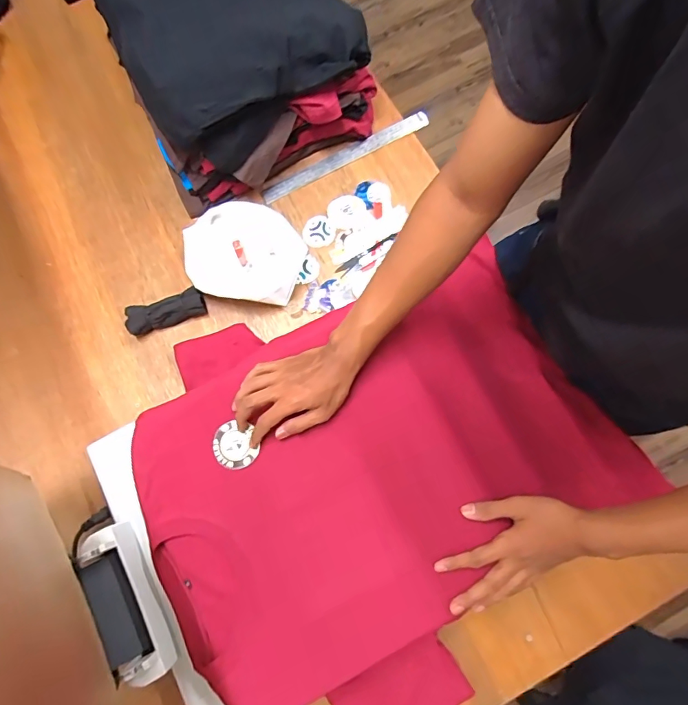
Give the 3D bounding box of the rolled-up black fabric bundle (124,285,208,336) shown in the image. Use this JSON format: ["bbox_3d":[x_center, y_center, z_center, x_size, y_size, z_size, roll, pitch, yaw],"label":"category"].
[{"bbox_3d":[-0.290,-0.067,0.728,0.125,0.030,0.043,-21,78,-2],"label":"rolled-up black fabric bundle"}]

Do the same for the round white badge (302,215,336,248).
[{"bbox_3d":[-0.044,-0.208,0.771,0.054,0.005,0.056,-1,78,3],"label":"round white badge"}]

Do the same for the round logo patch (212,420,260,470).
[{"bbox_3d":[-0.145,0.122,0.594,0.058,0.005,0.062,0,76,1],"label":"round logo patch"}]

